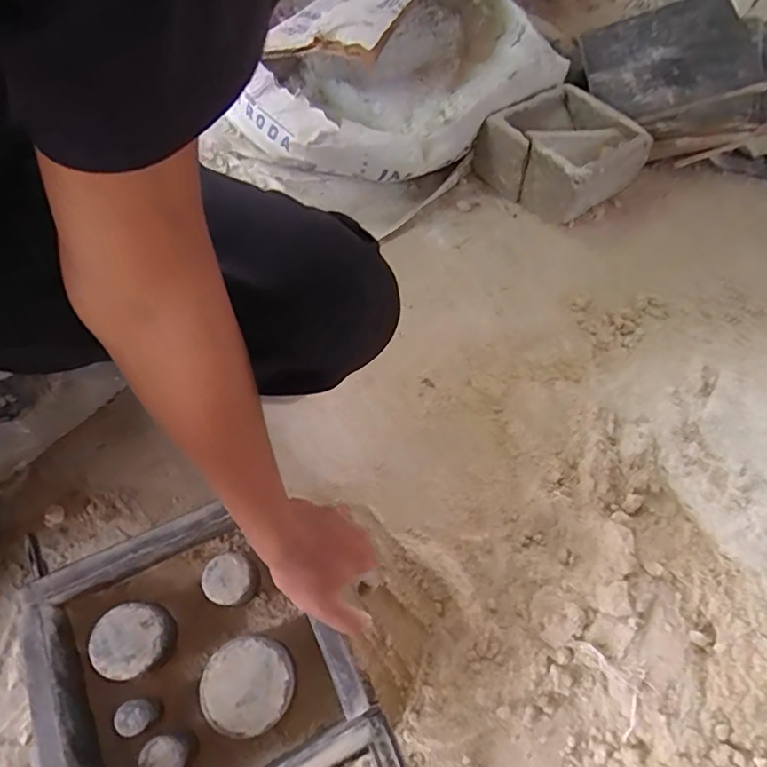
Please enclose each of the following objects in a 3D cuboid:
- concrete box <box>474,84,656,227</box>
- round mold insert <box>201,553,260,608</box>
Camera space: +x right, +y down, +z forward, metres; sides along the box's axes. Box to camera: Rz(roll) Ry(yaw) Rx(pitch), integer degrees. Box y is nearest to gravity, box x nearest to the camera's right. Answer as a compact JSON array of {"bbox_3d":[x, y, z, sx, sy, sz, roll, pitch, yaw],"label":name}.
[{"bbox_3d":[0.295,-0.374,0.866,0.209,0.113,0.199,-30,67,-16],"label":"concrete box"},{"bbox_3d":[-0.142,0.185,0.487,0.041,0.045,0.041,1,66,-3],"label":"round mold insert"}]

